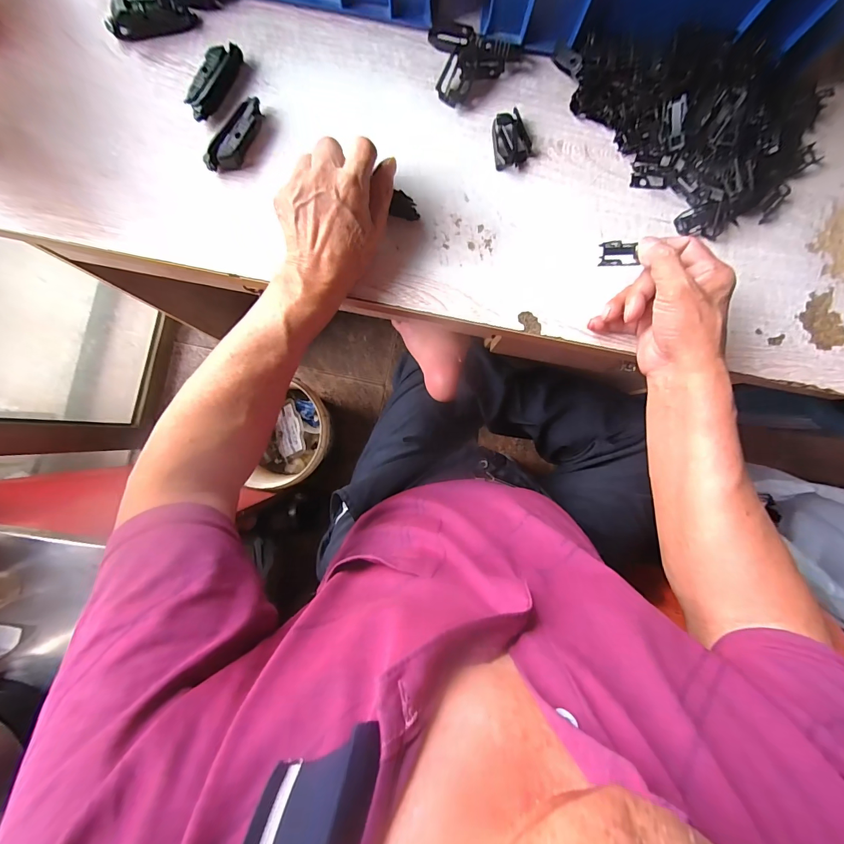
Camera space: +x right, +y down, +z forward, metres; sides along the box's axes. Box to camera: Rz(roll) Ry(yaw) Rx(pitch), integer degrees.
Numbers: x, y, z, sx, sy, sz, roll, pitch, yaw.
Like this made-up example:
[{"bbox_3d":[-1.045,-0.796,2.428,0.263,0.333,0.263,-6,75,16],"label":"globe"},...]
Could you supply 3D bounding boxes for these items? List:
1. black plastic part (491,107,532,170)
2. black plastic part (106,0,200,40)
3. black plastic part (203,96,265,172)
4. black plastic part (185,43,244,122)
[{"bbox_3d":[0.091,-0.283,0.390,0.039,0.012,0.051,-10,89,-2],"label":"black plastic part"},{"bbox_3d":[-0.259,-0.385,0.372,0.078,0.026,0.022,-11,89,-2],"label":"black plastic part"},{"bbox_3d":[-0.178,-0.274,0.373,0.023,0.018,0.077,32,87,-1],"label":"black plastic part"},{"bbox_3d":[-0.200,-0.328,0.373,0.021,0.016,0.077,29,87,-1],"label":"black plastic part"}]

